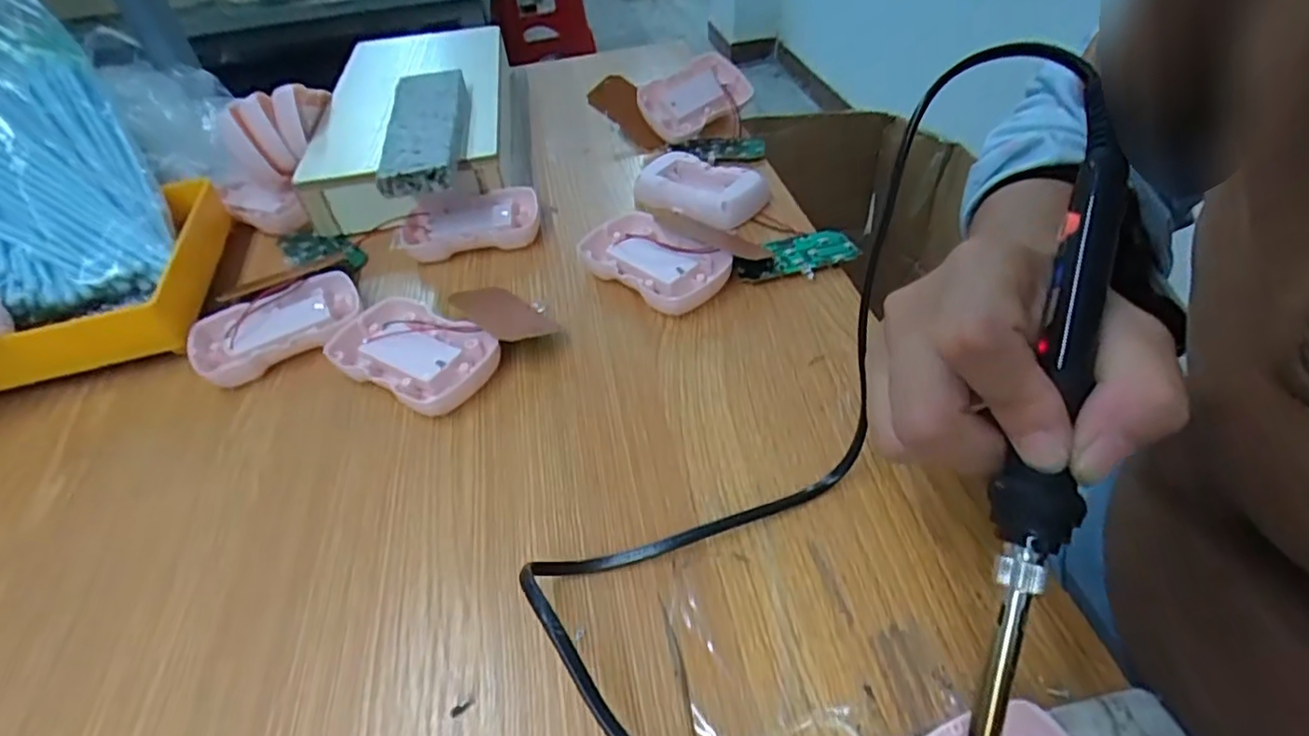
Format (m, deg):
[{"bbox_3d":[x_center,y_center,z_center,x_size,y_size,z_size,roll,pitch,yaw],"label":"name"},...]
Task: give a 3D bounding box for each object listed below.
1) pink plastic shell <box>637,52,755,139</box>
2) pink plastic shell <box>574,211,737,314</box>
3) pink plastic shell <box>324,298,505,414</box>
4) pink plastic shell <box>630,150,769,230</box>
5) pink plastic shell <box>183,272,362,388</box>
[{"bbox_3d":[0.034,-0.213,0.482,0.097,0.019,0.049,-36,92,-24],"label":"pink plastic shell"},{"bbox_3d":[-0.001,-0.061,0.368,0.088,0.021,0.053,28,54,30],"label":"pink plastic shell"},{"bbox_3d":[-0.127,-0.007,0.329,0.087,0.020,0.053,19,51,24],"label":"pink plastic shell"},{"bbox_3d":[0.032,-0.122,0.419,0.080,0.020,0.054,21,51,25],"label":"pink plastic shell"},{"bbox_3d":[-0.212,-0.022,0.354,0.086,0.022,0.054,-23,47,-15],"label":"pink plastic shell"}]

